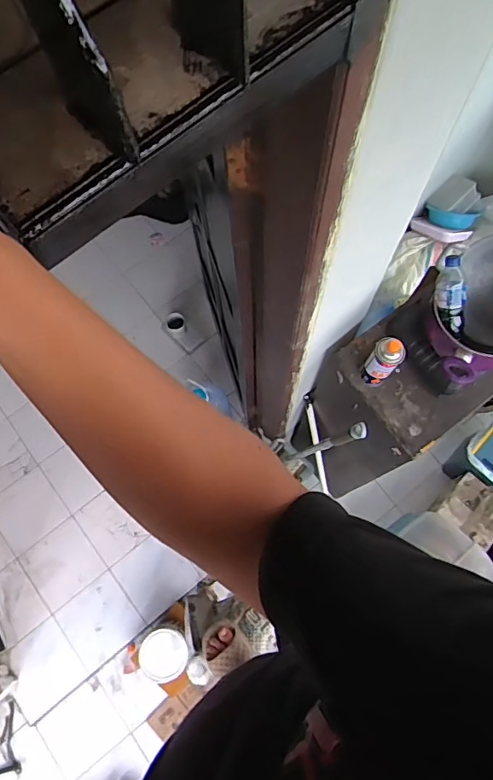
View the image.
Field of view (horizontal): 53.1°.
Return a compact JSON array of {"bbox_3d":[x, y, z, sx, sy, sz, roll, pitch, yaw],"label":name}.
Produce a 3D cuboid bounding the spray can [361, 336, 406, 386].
[{"bbox_3d":[0.323,-0.068,1.163,0.065,0.168,0.065,0,73,1],"label":"spray can"}]

